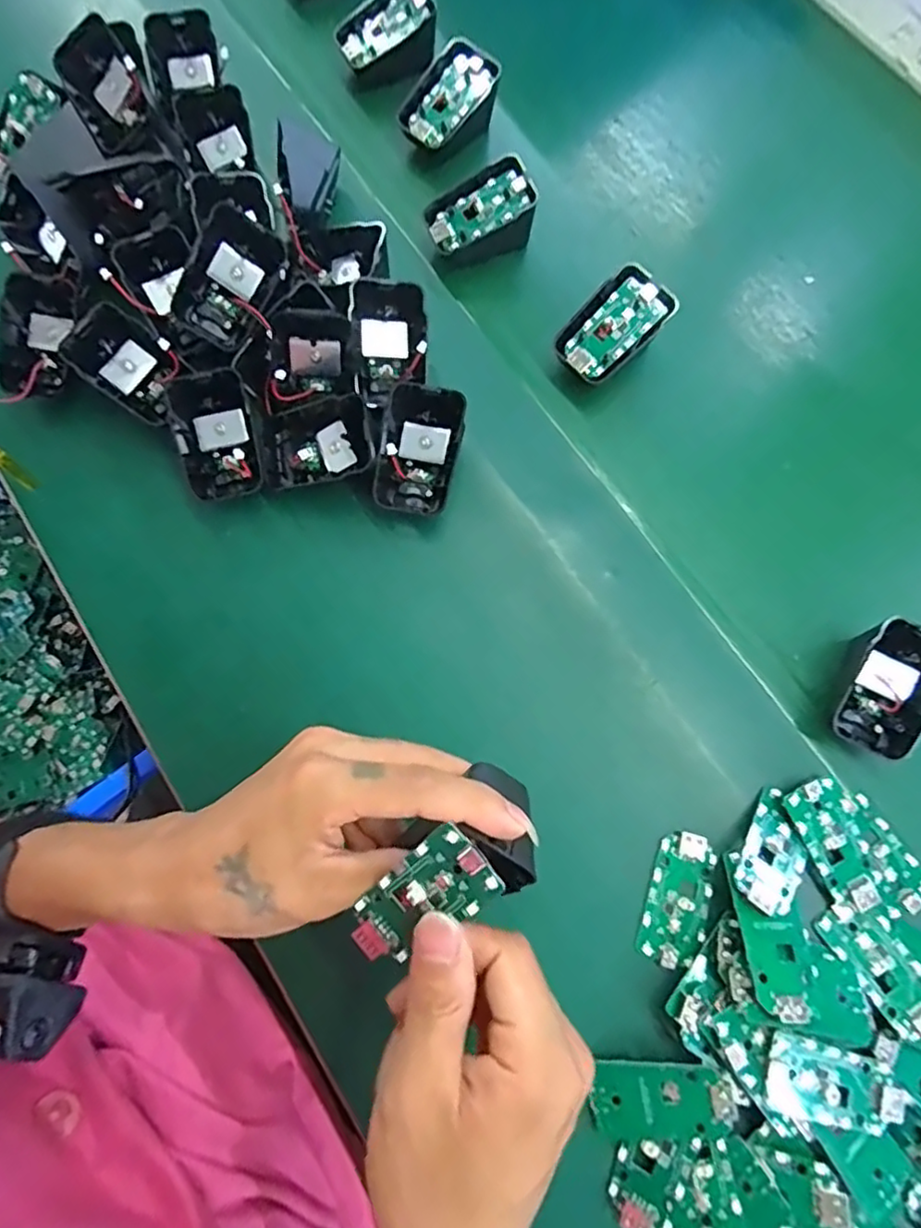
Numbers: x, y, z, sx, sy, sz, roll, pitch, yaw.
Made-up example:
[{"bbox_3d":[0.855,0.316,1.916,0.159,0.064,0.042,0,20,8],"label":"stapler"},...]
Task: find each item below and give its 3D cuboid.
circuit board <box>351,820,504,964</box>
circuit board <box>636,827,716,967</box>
[{"bbox_3d":[-0.015,0.107,0.234,0.060,0.010,0.030,-42,79,16],"label":"circuit board"},{"bbox_3d":[0.111,0.144,0.317,0.031,0.006,0.063,19,76,3],"label":"circuit board"}]

